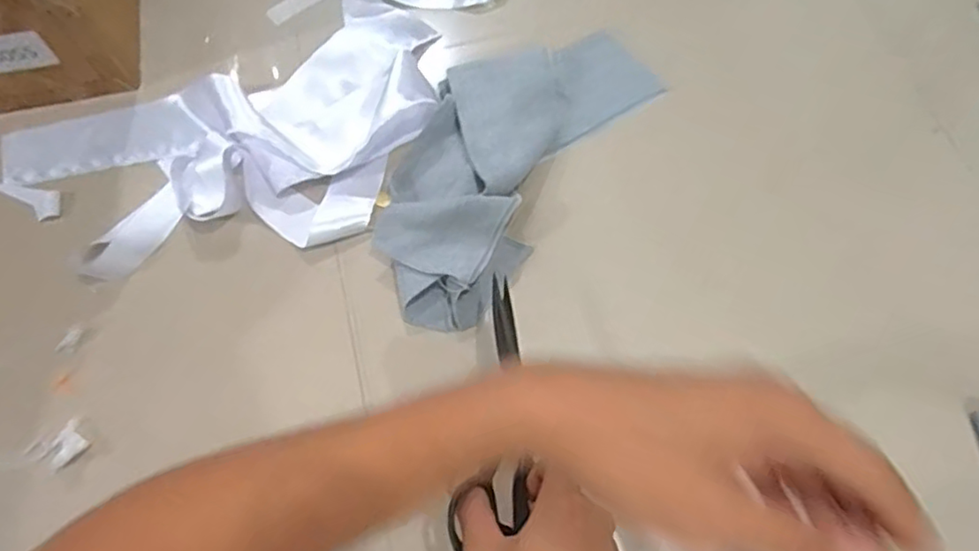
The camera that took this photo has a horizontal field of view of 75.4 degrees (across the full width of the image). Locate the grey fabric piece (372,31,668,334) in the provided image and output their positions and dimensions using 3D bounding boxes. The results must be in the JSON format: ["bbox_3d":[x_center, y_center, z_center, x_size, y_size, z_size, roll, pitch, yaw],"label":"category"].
[{"bbox_3d":[0.013,-0.124,0.592,0.155,0.052,0.354,33,70,14],"label":"grey fabric piece"}]

